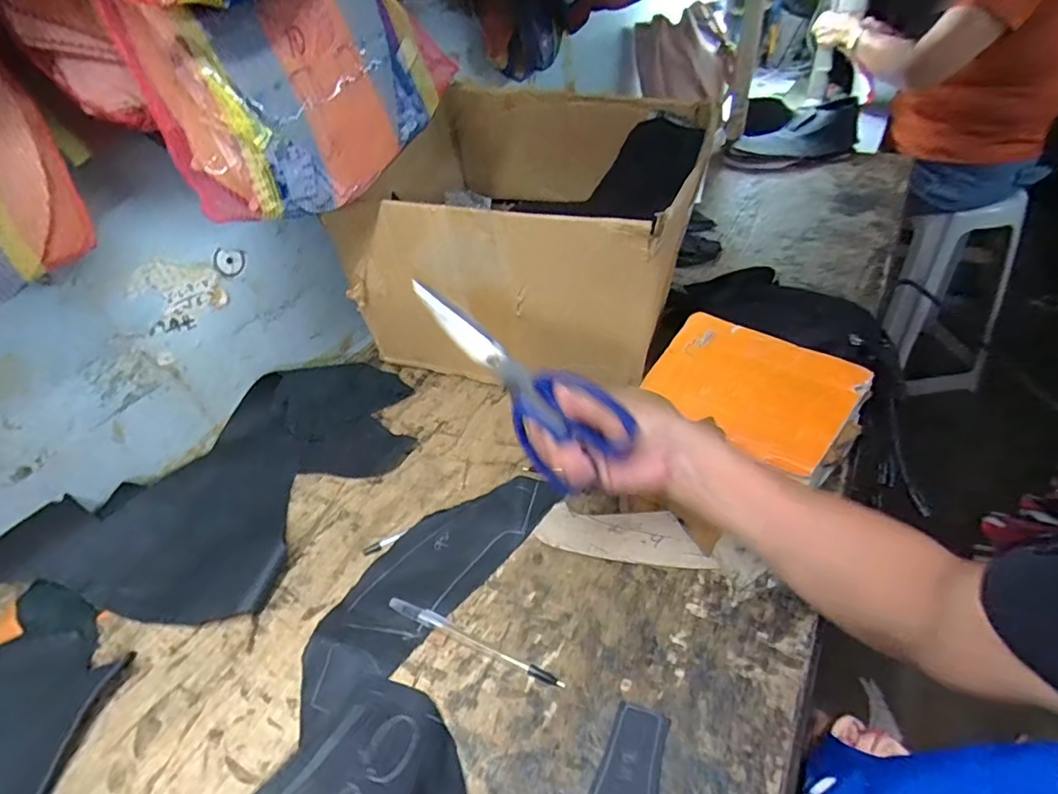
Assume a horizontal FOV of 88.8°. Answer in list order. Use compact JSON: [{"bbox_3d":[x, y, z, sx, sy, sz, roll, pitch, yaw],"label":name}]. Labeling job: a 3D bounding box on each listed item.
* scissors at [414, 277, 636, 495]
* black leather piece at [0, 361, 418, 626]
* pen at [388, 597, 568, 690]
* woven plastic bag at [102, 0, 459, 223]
[{"bbox_3d":[-0.014,-0.017,0.384,0.184,0.081,0.013,47,32,7],"label":"scissors"},{"bbox_3d":[-0.291,0.078,0.572,0.227,0.051,0.407,15,44,24],"label":"black leather piece"},{"bbox_3d":[-0.045,0.194,0.431,0.156,0.010,0.013,15,44,23],"label":"pen"},{"bbox_3d":[-0.173,-0.263,0.456,0.062,0.151,0.277,14,44,25],"label":"woven plastic bag"}]

